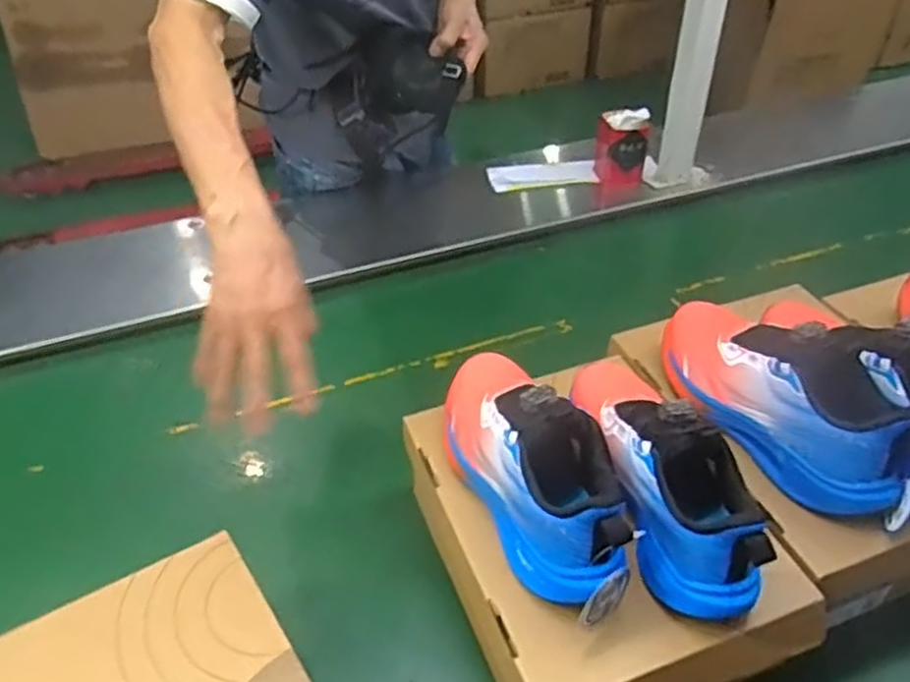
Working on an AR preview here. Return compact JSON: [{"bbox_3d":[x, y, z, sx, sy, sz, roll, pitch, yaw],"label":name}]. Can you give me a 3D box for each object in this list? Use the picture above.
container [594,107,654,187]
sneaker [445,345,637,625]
[{"bbox_3d":[0.280,-0.318,1.225,0.085,0.102,0.064,4,39,4],"label":"container"},{"bbox_3d":[0.060,0.088,0.583,0.093,0.106,0.247,-17,42,-20],"label":"sneaker"}]

